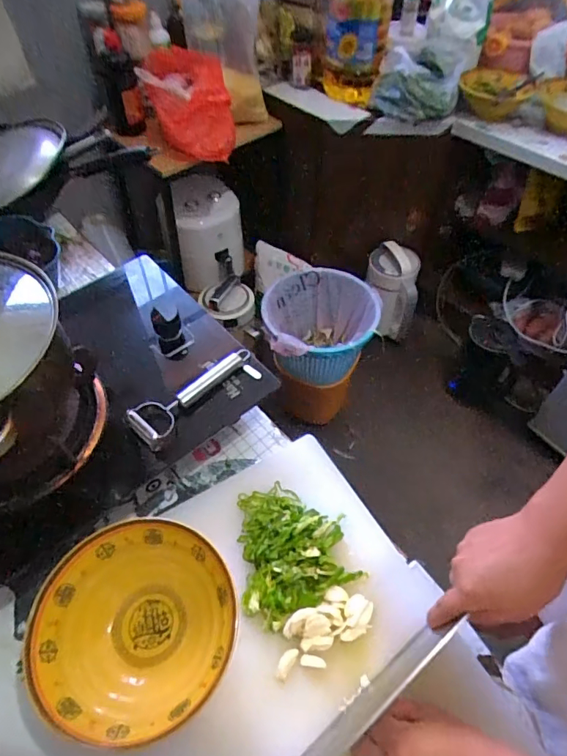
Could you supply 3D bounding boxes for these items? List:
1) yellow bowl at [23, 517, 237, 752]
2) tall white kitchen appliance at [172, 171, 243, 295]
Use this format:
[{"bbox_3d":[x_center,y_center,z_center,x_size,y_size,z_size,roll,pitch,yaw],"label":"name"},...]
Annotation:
[{"bbox_3d":[-0.140,0.238,0.451,0.180,0.063,0.180,0,52,0],"label":"yellow bowl"},{"bbox_3d":[-0.242,-0.479,1.547,0.204,0.295,0.190,-5,52,-4],"label":"tall white kitchen appliance"}]

